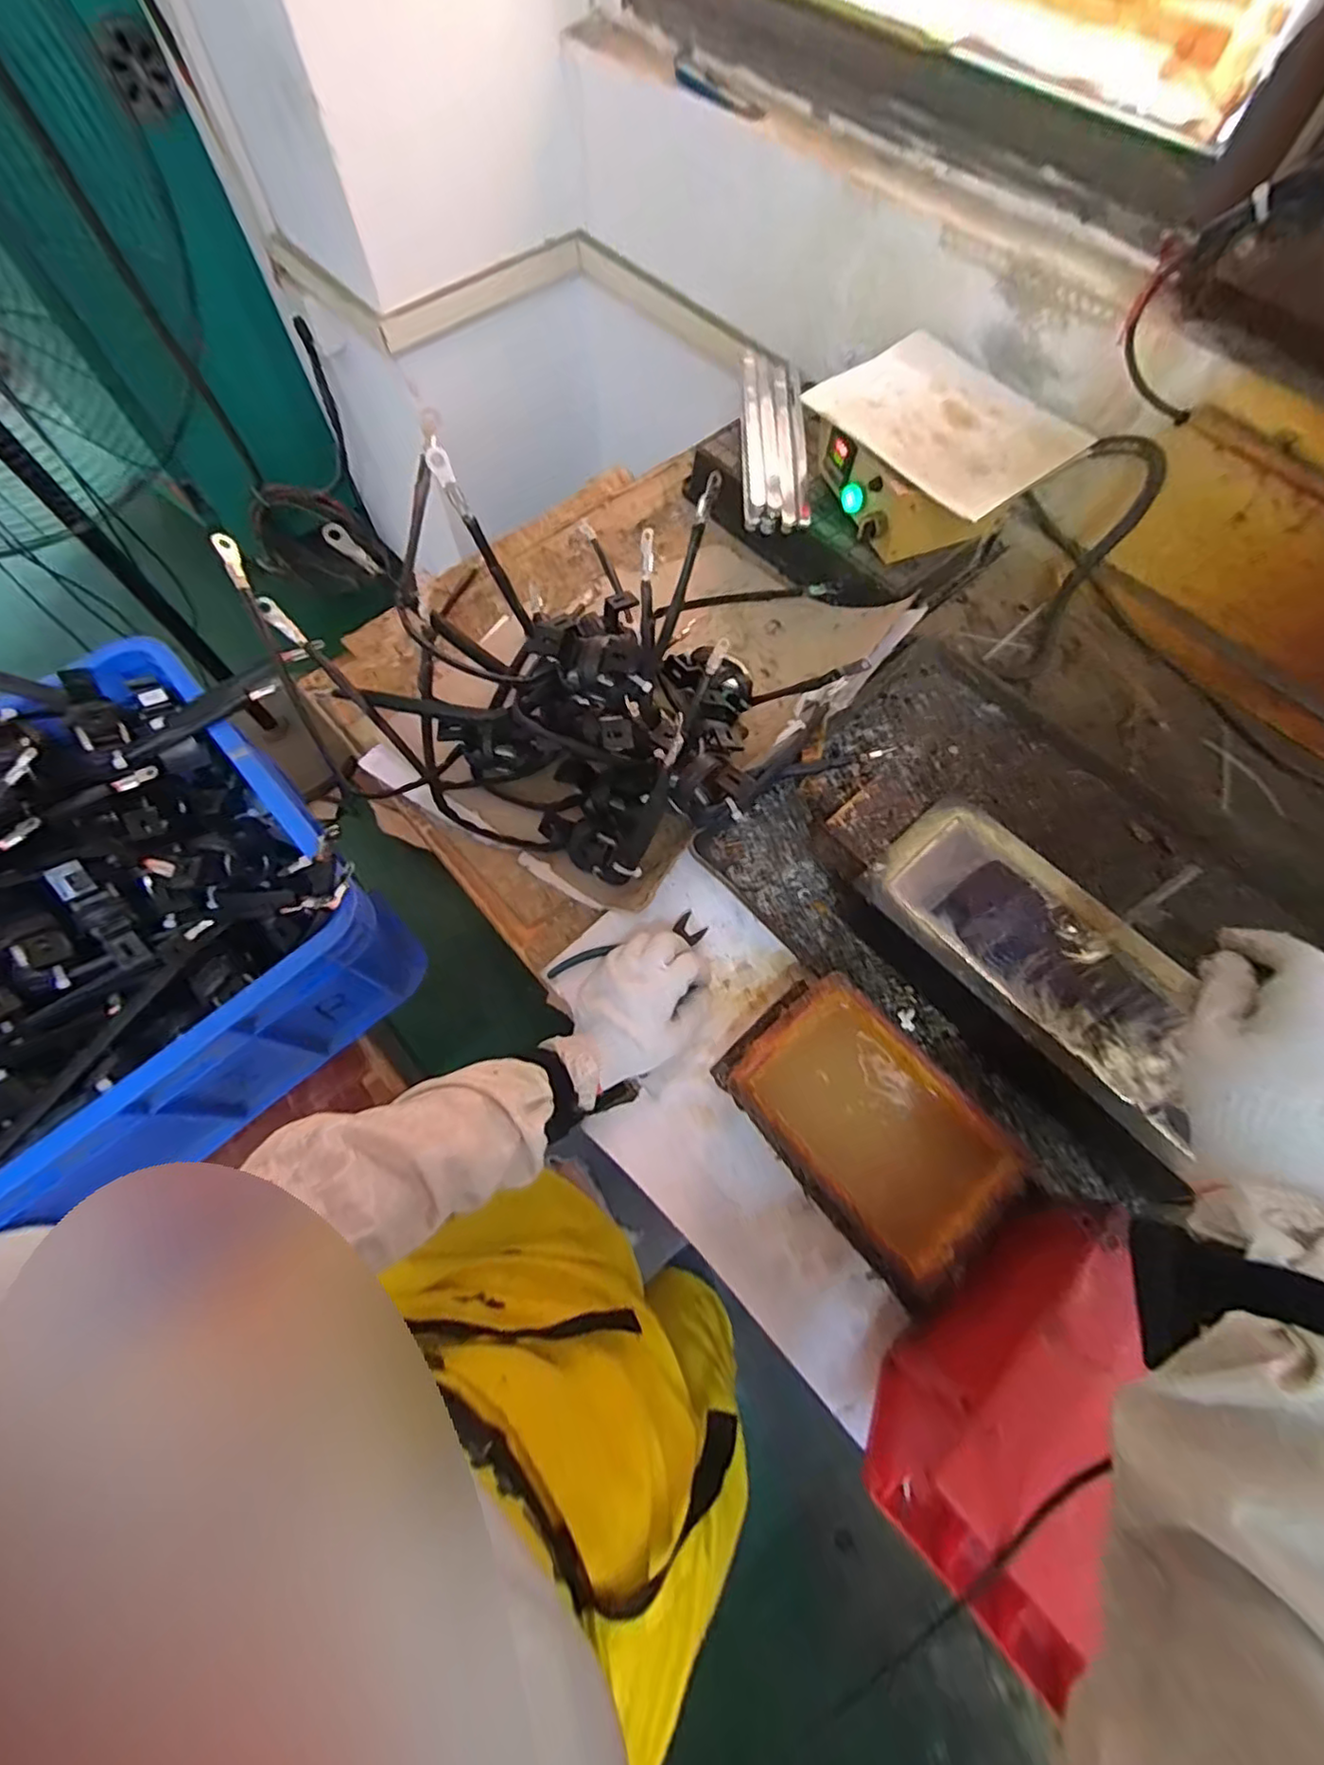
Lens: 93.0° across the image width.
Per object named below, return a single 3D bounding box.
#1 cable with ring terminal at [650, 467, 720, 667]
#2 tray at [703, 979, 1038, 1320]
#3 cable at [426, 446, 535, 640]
[{"bbox_3d":[0.019,-0.260,0.532,0.014,0.015,0.146,20,99,6],"label":"cable with ring terminal"},{"bbox_3d":[0.161,0.190,0.503,0.135,0.070,0.223,-38,74,-16],"label":"tray"},{"bbox_3d":[-0.160,-0.302,0.575,0.020,0.167,0.014,26,66,40],"label":"cable"}]

